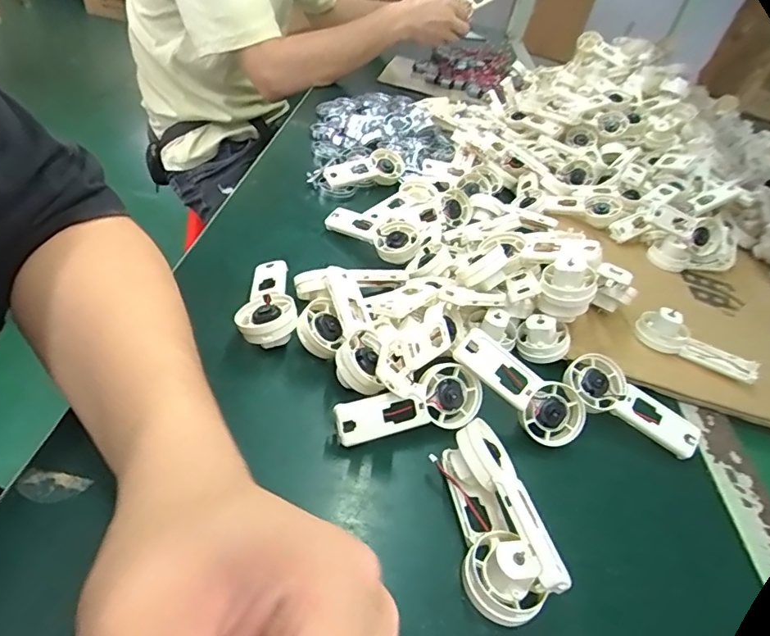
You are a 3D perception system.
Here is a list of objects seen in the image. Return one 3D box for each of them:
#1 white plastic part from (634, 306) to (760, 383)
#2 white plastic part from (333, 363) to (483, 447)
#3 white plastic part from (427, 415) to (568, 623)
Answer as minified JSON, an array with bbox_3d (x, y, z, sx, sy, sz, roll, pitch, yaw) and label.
[{"bbox_3d":[0.245,0.023,0.406,0.088,0.039,0.025,20,41,16],"label":"white plastic part"},{"bbox_3d":[0.016,0.050,0.316,0.097,0.033,0.021,-12,3,-25],"label":"white plastic part"},{"bbox_3d":[0.055,0.102,0.265,0.041,0.036,0.095,1,40,-18],"label":"white plastic part"}]

